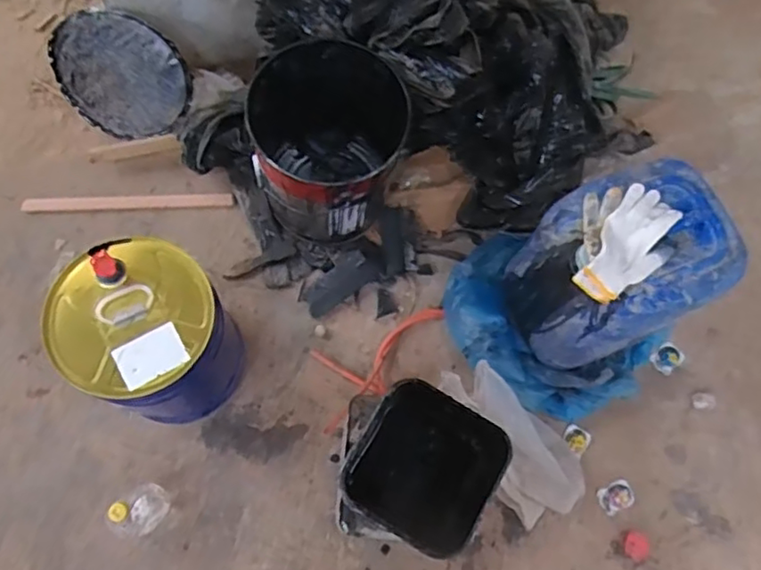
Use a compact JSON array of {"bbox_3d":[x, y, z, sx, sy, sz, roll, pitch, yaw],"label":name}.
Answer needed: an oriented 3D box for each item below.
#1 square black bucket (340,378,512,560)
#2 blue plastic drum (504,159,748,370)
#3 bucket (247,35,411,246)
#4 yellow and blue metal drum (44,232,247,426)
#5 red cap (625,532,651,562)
[{"bbox_3d":[0.071,0.276,0.954,0.202,0.156,0.213,31,71,6],"label":"square black bucket"},{"bbox_3d":[0.439,-0.028,1.189,0.303,0.338,0.267,-24,75,-13],"label":"blue plastic drum"},{"bbox_3d":[-0.113,-0.272,1.277,0.287,0.347,0.306,2,71,-5],"label":"bucket"},{"bbox_3d":[-0.397,0.101,1.132,0.239,0.361,0.247,43,73,10],"label":"yellow and blue metal drum"},{"bbox_3d":[0.513,0.522,1.243,0.050,0.016,0.053,1,71,-2],"label":"red cap"}]

